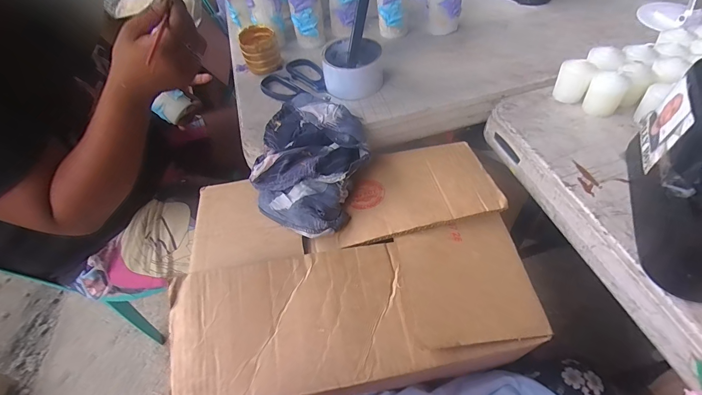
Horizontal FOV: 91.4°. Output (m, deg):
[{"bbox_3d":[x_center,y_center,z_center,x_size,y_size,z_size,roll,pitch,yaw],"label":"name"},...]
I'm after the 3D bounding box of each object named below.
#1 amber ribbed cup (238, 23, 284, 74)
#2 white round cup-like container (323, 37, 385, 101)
[{"bbox_3d":[-0.139,-0.227,0.527,0.053,0.053,0.057,-14,51,-5],"label":"amber ribbed cup"},{"bbox_3d":[0.005,-0.184,0.480,0.083,0.057,0.083,-3,51,4],"label":"white round cup-like container"}]

